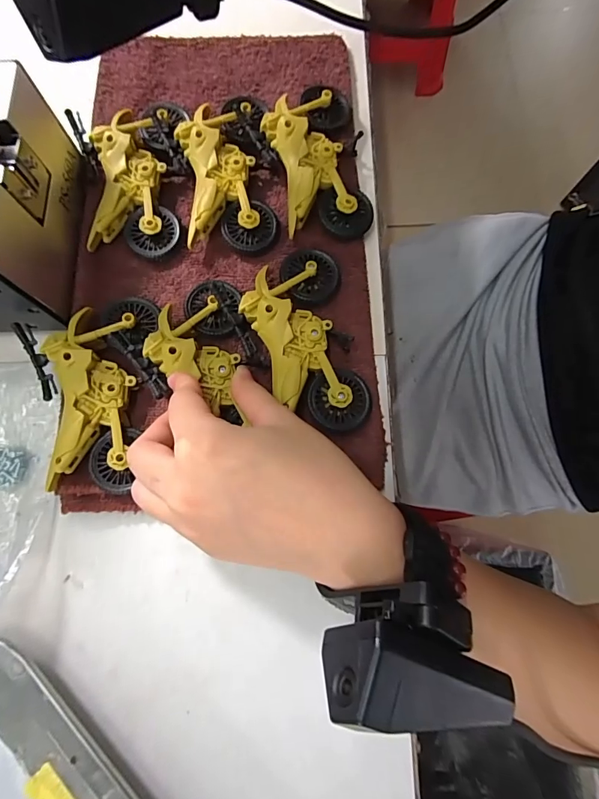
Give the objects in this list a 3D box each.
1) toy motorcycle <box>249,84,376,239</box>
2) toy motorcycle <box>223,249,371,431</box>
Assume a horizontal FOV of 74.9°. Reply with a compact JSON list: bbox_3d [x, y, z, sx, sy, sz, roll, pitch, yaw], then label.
[{"bbox_3d":[0.009,-0.166,0.268,0.071,0.024,0.113,-5,77,0],"label":"toy motorcycle"},{"bbox_3d":[-0.002,-0.037,0.239,0.068,0.024,0.115,-13,77,-2],"label":"toy motorcycle"}]

